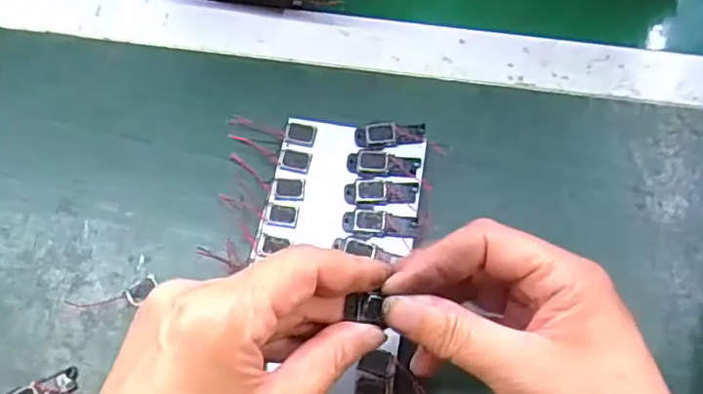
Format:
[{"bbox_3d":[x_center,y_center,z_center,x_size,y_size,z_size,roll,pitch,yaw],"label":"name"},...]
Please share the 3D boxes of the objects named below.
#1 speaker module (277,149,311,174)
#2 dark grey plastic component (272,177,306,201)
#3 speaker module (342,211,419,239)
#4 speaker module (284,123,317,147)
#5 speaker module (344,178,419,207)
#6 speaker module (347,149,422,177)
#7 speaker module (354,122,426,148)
[{"bbox_3d":[-0.031,-0.021,0.340,0.017,0.004,0.013,14,68,4],"label":"speaker module"},{"bbox_3d":[-0.034,-0.004,0.333,0.017,0.004,0.013,8,68,1],"label":"dark grey plastic component"},{"bbox_3d":[0.016,0.014,0.326,0.040,0.005,0.013,4,68,0],"label":"speaker module"},{"bbox_3d":[-0.029,-0.035,0.349,0.018,0.004,0.014,9,68,3],"label":"speaker module"},{"bbox_3d":[0.017,-0.002,0.333,0.040,0.004,0.015,3,68,-1],"label":"speaker module"},{"bbox_3d":[0.018,-0.019,0.339,0.040,0.004,0.015,5,68,0],"label":"speaker module"},{"bbox_3d":[0.022,-0.035,0.348,0.039,0.004,0.015,-2,76,-8],"label":"speaker module"}]

